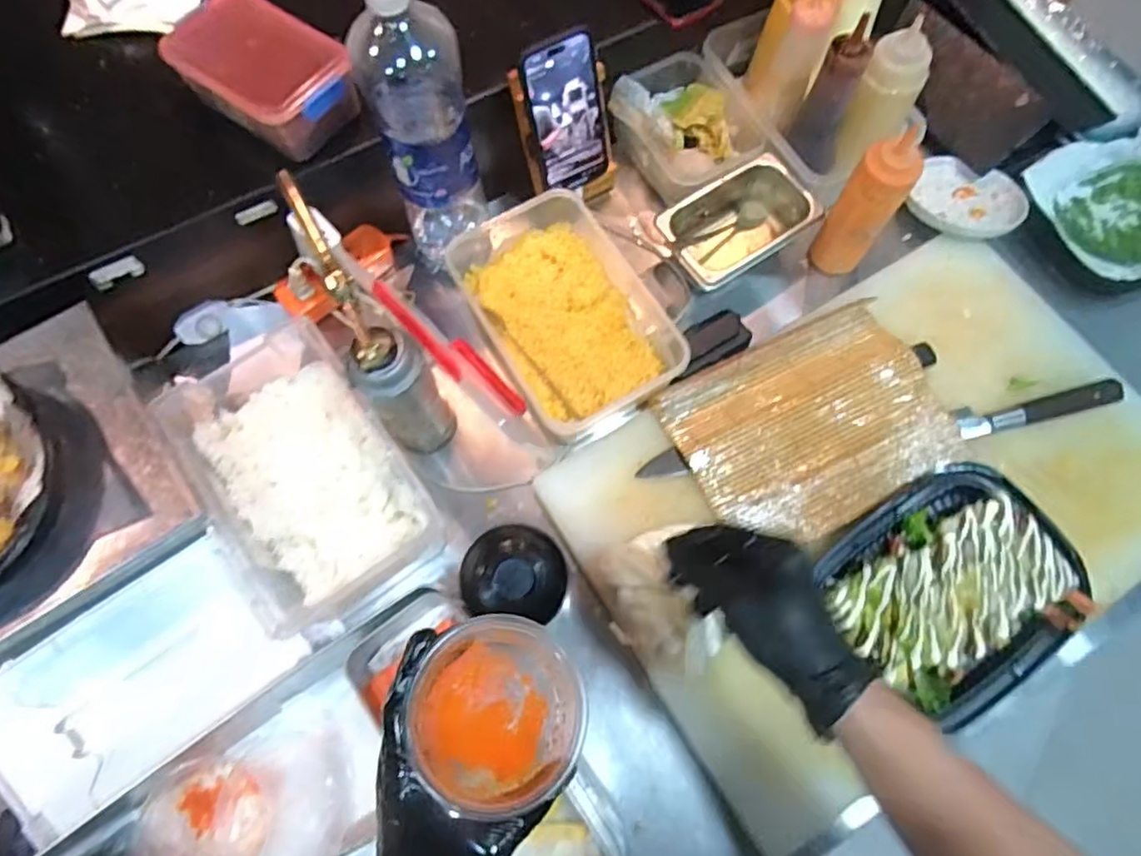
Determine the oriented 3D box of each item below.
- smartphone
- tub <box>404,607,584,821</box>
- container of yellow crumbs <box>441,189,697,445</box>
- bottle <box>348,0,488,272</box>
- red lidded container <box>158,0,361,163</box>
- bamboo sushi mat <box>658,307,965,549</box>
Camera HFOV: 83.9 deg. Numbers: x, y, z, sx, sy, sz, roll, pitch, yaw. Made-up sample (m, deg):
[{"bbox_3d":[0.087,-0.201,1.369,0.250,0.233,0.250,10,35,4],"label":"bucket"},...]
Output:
[{"bbox_3d":[-0.001,-0.329,0.669,0.082,0.155,0.008,-27,56,-9],"label":"smartphone"},{"bbox_3d":[-0.042,0.175,0.400,0.102,0.058,0.103,0,70,0],"label":"tub"},{"bbox_3d":[-0.015,-0.131,0.694,0.168,0.058,0.280,-29,72,-10],"label":"container of yellow crumbs"},{"bbox_3d":[-0.137,-0.268,0.615,0.090,0.313,0.074,-14,70,-5],"label":"bottle"},{"bbox_3d":[-0.283,-0.331,0.605,0.170,0.072,0.107,31,73,11],"label":"red lidded container"},{"bbox_3d":[0.250,-0.006,0.654,0.265,0.014,0.198,-24,72,-8],"label":"bamboo sushi mat"}]

